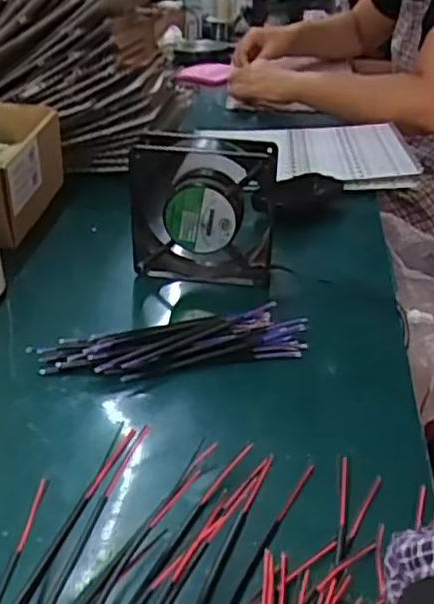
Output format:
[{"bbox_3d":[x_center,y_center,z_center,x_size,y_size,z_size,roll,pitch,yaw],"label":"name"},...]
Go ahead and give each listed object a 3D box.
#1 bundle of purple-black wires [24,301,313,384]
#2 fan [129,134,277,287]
[{"bbox_3d":[-0.033,0.032,0.505,0.198,0.015,0.058,-7,31,-14],"label":"bundle of purple-black wires"},{"bbox_3d":[-0.012,-0.081,0.586,0.124,0.120,0.048,6,31,7],"label":"fan"}]

